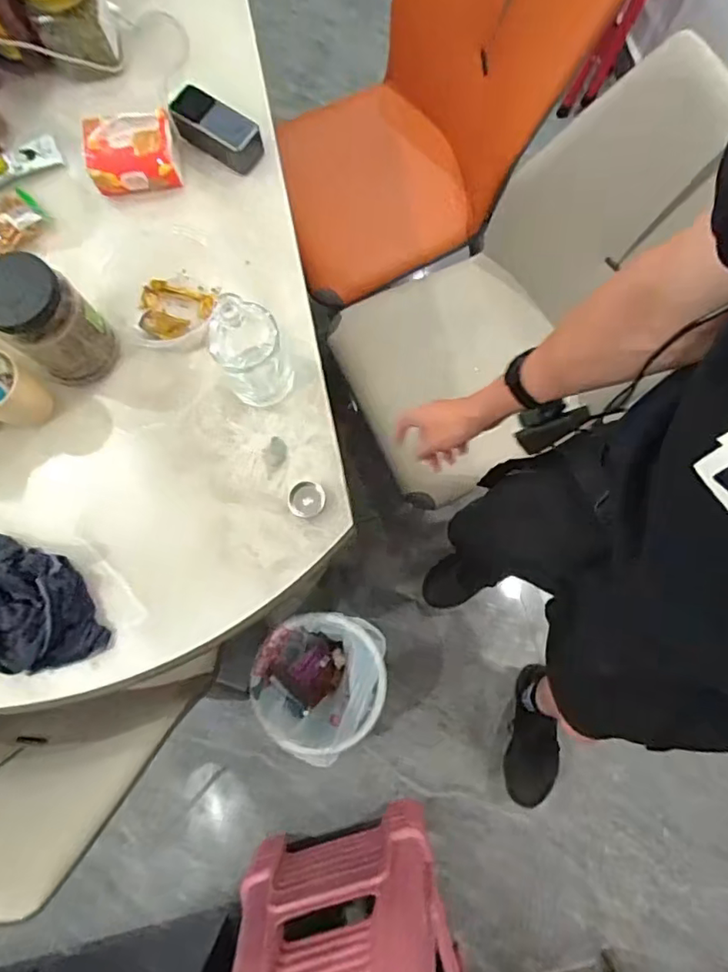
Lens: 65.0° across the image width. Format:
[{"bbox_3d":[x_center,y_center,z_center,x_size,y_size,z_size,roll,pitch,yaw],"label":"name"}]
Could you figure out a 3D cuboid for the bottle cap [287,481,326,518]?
[{"bbox_3d":[-0.073,0.016,0.727,0.046,0.018,0.046,0,79,1],"label":"bottle cap"}]

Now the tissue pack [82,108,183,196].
[{"bbox_3d":[-0.324,-0.464,0.797,0.117,0.059,0.085,-10,79,-1],"label":"tissue pack"}]

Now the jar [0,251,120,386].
[{"bbox_3d":[-0.374,-0.194,0.692,0.083,0.167,0.097,41,82,8],"label":"jar"}]

